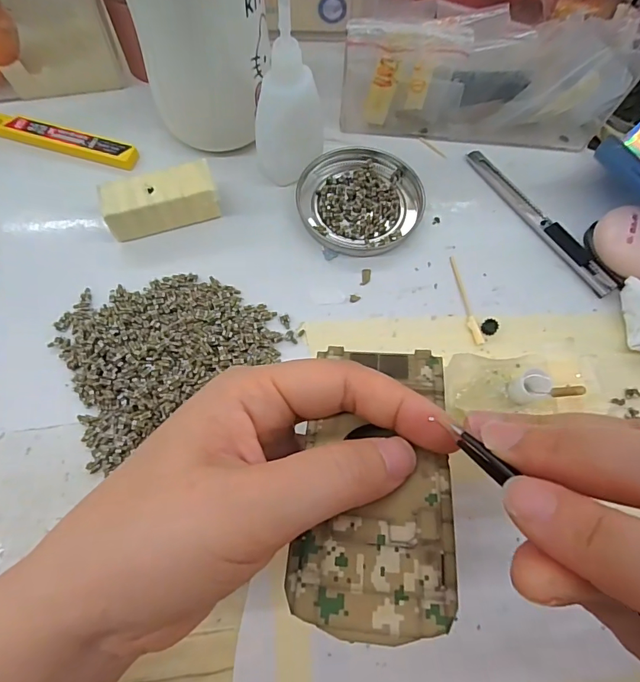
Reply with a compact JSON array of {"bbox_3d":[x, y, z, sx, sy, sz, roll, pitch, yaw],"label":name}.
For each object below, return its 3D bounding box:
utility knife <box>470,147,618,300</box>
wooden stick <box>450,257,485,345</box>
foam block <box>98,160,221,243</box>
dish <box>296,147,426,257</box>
[{"bbox_3d":[0.138,-0.079,0.284,0.016,0.006,0.125,-30,72,-13],"label":"utility knife"},{"bbox_3d":[0.086,-0.025,0.263,0.006,0.004,0.059,-9,69,-5],"label":"wooden stick"},{"bbox_3d":[-0.094,-0.084,0.266,0.063,0.023,0.029,-17,70,-9],"label":"foam block"},{"bbox_3d":[0.027,-0.092,0.284,0.078,0.010,0.080,1,68,-2],"label":"dish"}]

